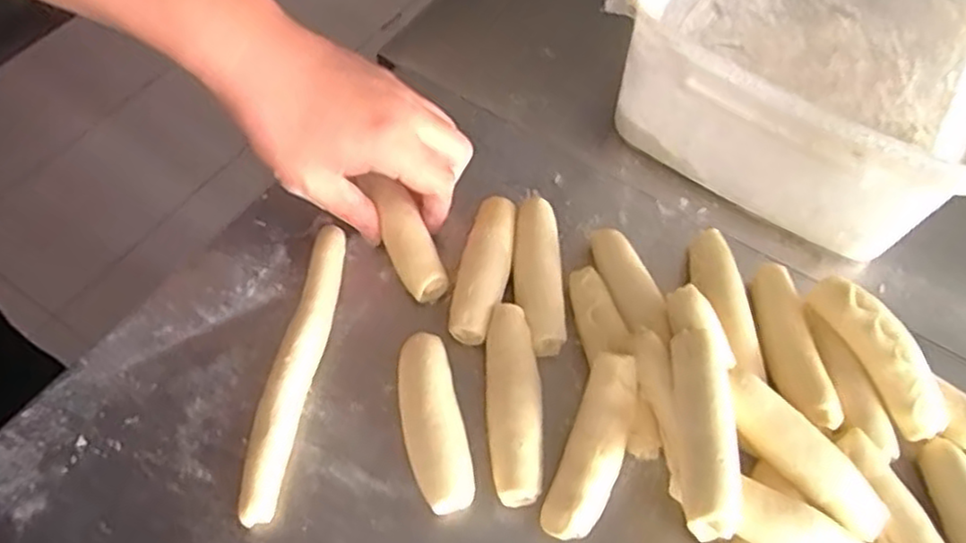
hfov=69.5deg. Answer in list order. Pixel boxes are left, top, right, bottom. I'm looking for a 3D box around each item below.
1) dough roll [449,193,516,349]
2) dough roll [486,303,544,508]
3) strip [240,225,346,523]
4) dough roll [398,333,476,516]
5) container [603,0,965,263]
[{"bbox_3d":[0.002,-0.002,0.440,0.030,0.028,0.099,13,59,4],"label":"dough roll"},{"bbox_3d":[0.018,0.074,0.392,0.028,0.027,0.109,-1,59,-4],"label":"dough roll"},{"bbox_3d":[-0.105,0.052,0.401,0.022,0.021,0.178,9,58,2],"label":"strip"},{"bbox_3d":[-0.028,0.083,0.383,0.031,0.029,0.096,-11,60,-10],"label":"dough roll"},{"bbox_3d":[0.268,-0.192,0.521,0.271,0.118,0.368,31,62,15],"label":"container"}]

